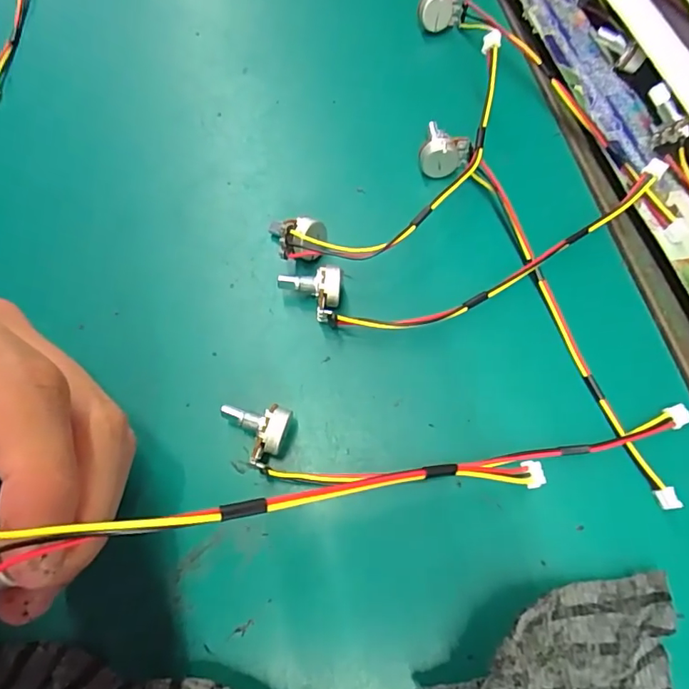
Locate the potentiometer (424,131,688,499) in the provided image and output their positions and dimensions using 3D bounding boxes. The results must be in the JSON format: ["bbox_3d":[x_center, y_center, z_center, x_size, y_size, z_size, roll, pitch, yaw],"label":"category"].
[{"bbox_3d":[0.079,-0.021,0.193,0.022,0.015,0.168,-27,71,-8],"label":"potentiometer"}]

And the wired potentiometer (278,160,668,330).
[{"bbox_3d":[0.056,-0.032,0.197,0.158,0.016,0.034,-17,70,-4],"label":"wired potentiometer"}]

